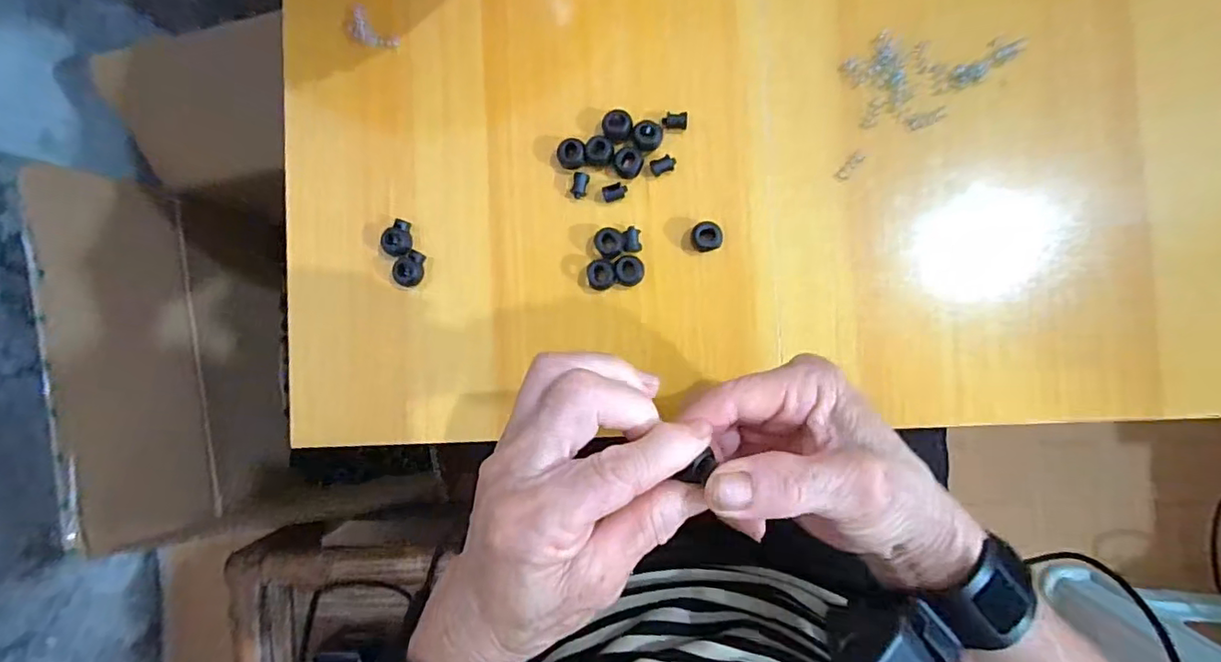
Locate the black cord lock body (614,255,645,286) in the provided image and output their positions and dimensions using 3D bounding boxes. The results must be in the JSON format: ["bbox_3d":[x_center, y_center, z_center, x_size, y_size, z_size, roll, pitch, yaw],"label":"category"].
[{"bbox_3d":[0.011,-0.034,0.328,0.016,0.009,0.017,6,88,5],"label":"black cord lock body"}]

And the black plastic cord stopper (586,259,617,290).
[{"bbox_3d":[-0.005,-0.033,0.329,0.016,0.010,0.017,0,87,5],"label":"black plastic cord stopper"}]

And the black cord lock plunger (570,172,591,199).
[{"bbox_3d":[-0.018,-0.086,0.335,0.009,0.008,0.015,16,89,6],"label":"black cord lock plunger"}]

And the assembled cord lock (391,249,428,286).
[{"bbox_3d":[-0.120,-0.038,0.341,0.015,0.014,0.022,14,89,6],"label":"assembled cord lock"}]

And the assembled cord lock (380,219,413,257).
[{"bbox_3d":[-0.127,-0.056,0.341,0.015,0.013,0.022,7,88,6],"label":"assembled cord lock"}]

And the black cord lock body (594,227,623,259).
[{"bbox_3d":[-0.001,-0.051,0.330,0.016,0.009,0.017,0,87,5],"label":"black cord lock body"}]

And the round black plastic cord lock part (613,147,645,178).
[{"bbox_3d":[0.011,-0.098,0.331,0.015,0.008,0.017,43,92,6],"label":"round black plastic cord lock part"}]

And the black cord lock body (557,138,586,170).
[{"bbox_3d":[-0.023,-0.104,0.335,0.016,0.012,0.016,3,88,5],"label":"black cord lock body"}]

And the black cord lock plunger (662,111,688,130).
[{"bbox_3d":[0.038,-0.123,0.332,0.015,0.007,0.009,2,87,5],"label":"black cord lock plunger"}]

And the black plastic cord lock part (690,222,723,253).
[{"bbox_3d":[0.055,-0.053,0.324,0.017,0.012,0.016,5,88,5],"label":"black plastic cord lock part"}]

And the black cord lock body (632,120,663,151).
[{"bbox_3d":[0.022,-0.113,0.328,0.016,0.015,0.017,0,87,5],"label":"black cord lock body"}]

